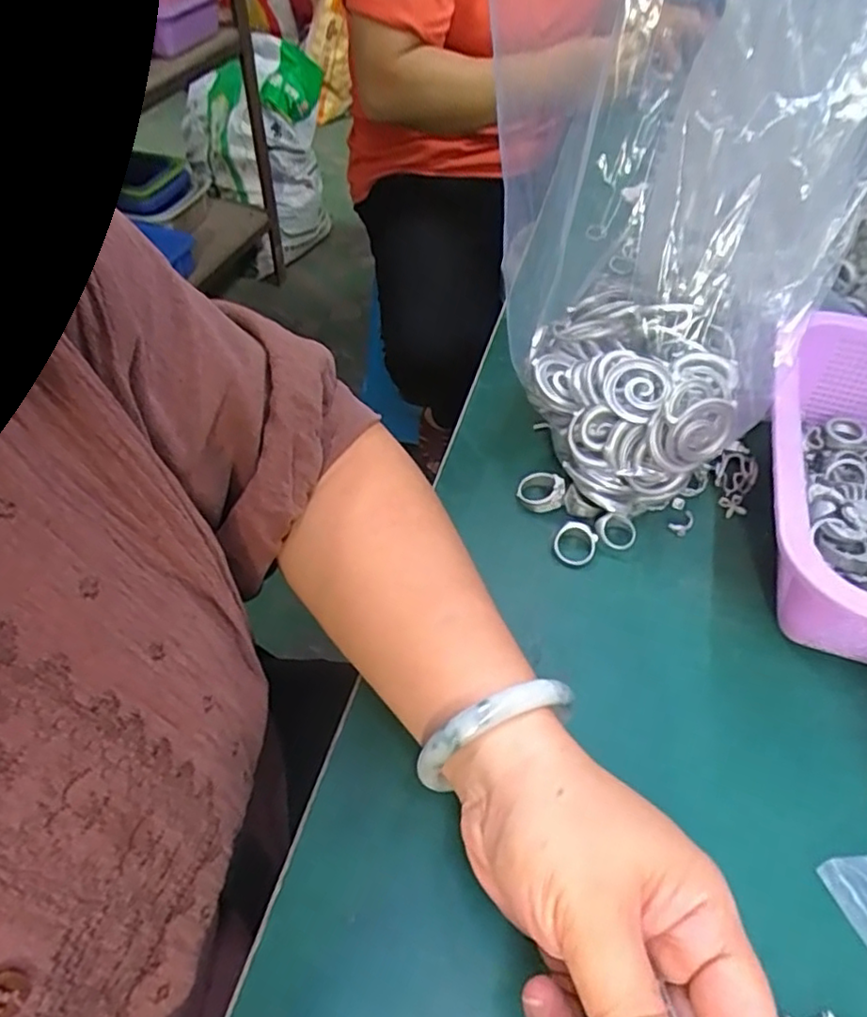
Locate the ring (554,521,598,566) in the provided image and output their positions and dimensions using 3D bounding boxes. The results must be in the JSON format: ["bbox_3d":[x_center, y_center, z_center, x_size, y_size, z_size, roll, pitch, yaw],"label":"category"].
[{"bbox_3d":[0.081,0.020,0.364,0.023,0.011,0.024,1,51,-1],"label":"ring"}]

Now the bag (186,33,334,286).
[{"bbox_3d":[-0.444,-0.912,1.681,0.336,0.469,0.206,-7,52,-7],"label":"bag"}]

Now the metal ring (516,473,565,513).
[{"bbox_3d":[0.065,-0.011,0.383,0.028,0.016,0.022,13,52,9],"label":"metal ring"}]

